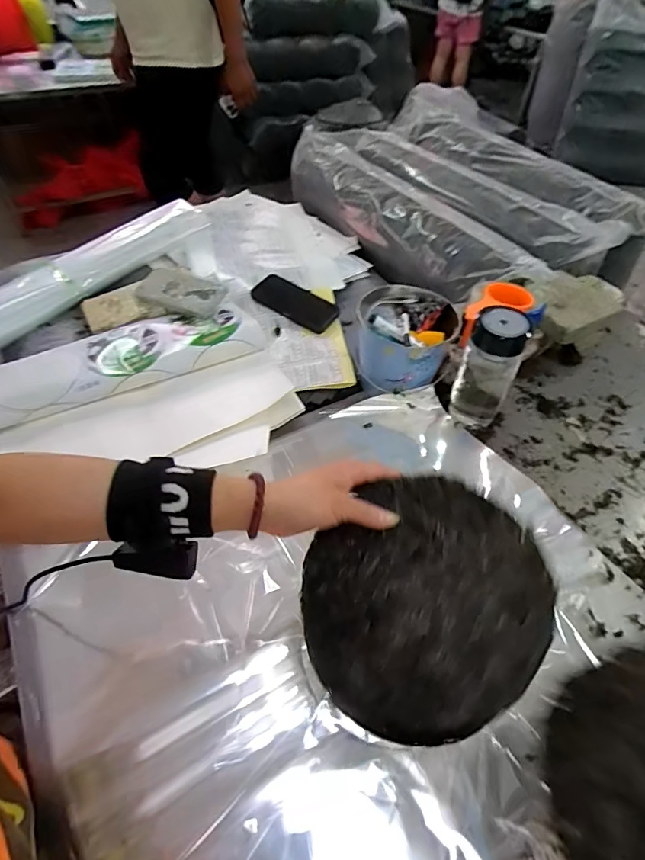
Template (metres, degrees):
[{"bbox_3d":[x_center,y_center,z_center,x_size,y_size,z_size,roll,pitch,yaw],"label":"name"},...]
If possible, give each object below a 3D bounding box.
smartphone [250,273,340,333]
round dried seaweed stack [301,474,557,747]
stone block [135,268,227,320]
[{"bbox_3d":[-0.049,-0.243,0.880,0.170,0.011,0.087,28,60,11],"label":"smartphone"},{"bbox_3d":[0.083,0.138,0.388,0.202,0.020,0.187,-6,55,8],"label":"round dried seaweed stack"},{"bbox_3d":[-0.258,-0.255,0.841,0.163,0.029,0.099,18,51,13],"label":"stone block"}]

